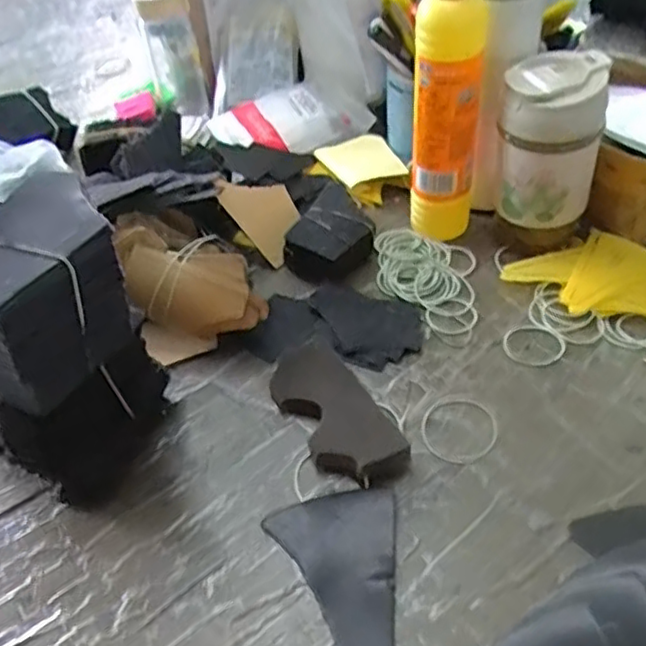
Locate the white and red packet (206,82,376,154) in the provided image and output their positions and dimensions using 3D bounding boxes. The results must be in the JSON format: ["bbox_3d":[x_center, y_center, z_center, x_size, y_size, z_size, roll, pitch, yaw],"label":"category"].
[{"bbox_3d":[-0.039,-0.235,0.769,0.167,0.035,0.104,-20,46,-12],"label":"white and red packet"}]

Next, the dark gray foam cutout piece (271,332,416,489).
[{"bbox_3d":[0.006,0.061,0.482,0.057,0.026,0.133,-24,47,-17],"label":"dark gray foam cutout piece"}]

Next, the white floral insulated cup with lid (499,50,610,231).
[{"bbox_3d":[0.186,-0.148,0.554,0.078,0.121,0.076,7,46,14],"label":"white floral insulated cup with lid"}]

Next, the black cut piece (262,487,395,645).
[{"bbox_3d":[0.009,0.157,0.404,0.078,0.006,0.122,-8,45,0],"label":"black cut piece"}]

